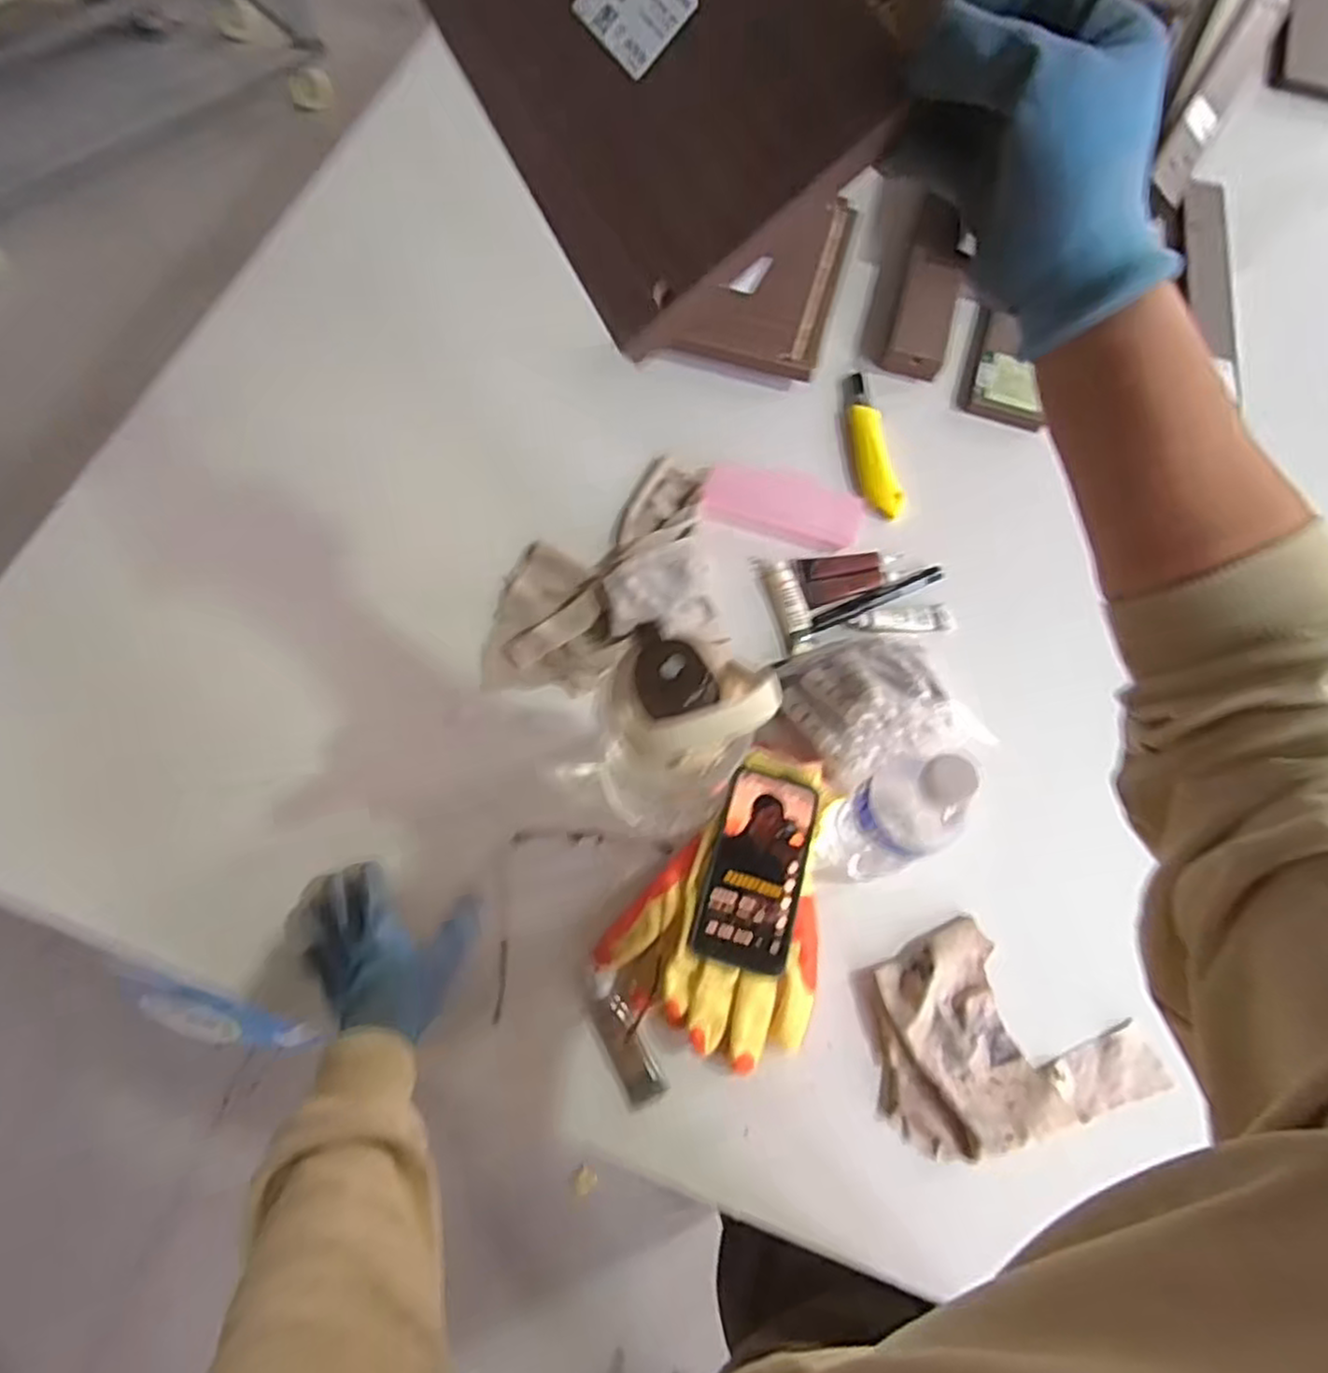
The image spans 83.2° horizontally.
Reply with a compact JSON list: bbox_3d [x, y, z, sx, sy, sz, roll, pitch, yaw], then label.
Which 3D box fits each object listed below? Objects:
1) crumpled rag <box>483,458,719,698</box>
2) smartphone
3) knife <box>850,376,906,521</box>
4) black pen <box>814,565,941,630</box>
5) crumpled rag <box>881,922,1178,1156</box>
[{"bbox_3d":[-0.043,-0.092,0.700,0.286,0.044,0.183,-38,75,-14],"label":"crumpled rag"},{"bbox_3d":[0.075,0.143,0.603,0.077,0.015,0.156,15,62,3],"label":"smartphone"},{"bbox_3d":[0.218,-0.255,0.782,0.032,0.021,0.179,-3,70,-3],"label":"knife"},{"bbox_3d":[0.202,-0.085,0.711,0.136,0.008,0.018,-23,72,-10],"label":"black pen"},{"bbox_3d":[0.270,0.265,0.587,0.207,0.024,0.155,-10,70,-6],"label":"crumpled rag"}]

